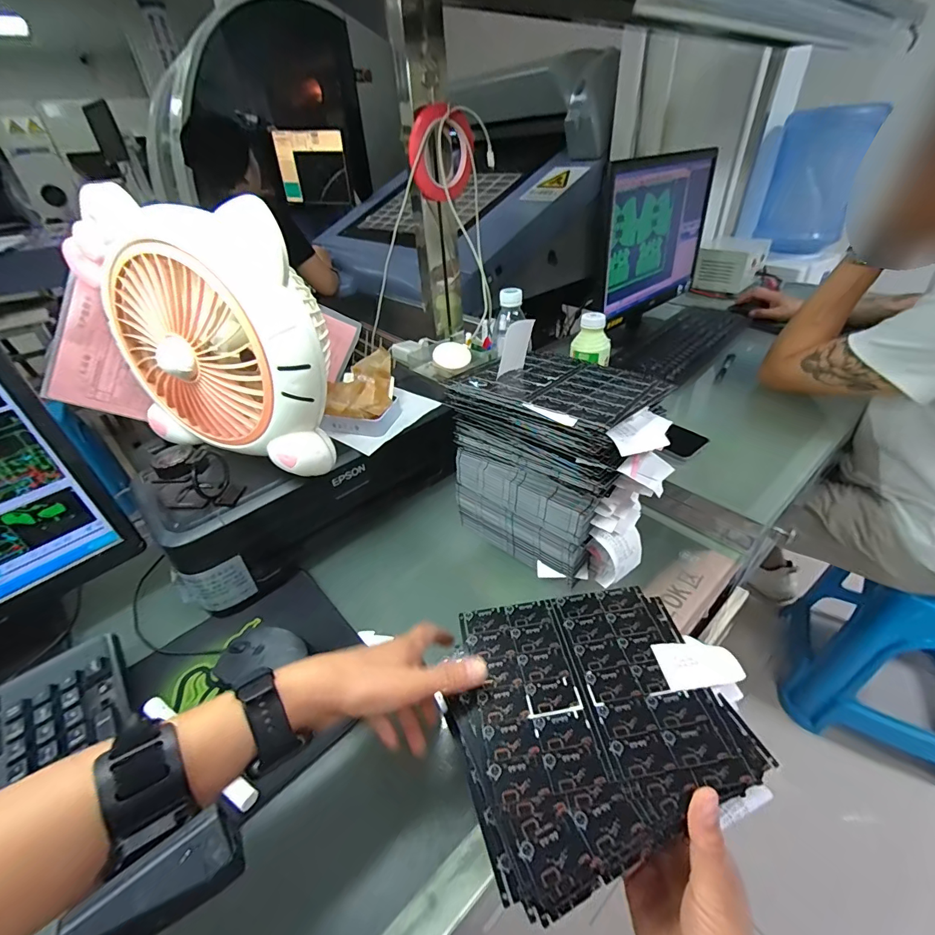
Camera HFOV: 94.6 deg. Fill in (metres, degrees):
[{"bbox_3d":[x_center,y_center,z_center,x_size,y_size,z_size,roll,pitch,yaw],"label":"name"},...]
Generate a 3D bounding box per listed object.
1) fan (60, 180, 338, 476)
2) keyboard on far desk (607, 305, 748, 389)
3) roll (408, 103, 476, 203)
[{"bbox_3d":[-0.251,-0.135,0.442,0.255,0.225,0.121,12,40,20],"label":"fan"},{"bbox_3d":[0.495,-0.285,0.972,0.144,0.023,0.464,28,47,35],"label":"keyboard on far desk"},{"bbox_3d":[-0.034,-0.460,0.635,0.024,0.108,0.118,36,88,40],"label":"roll"}]

